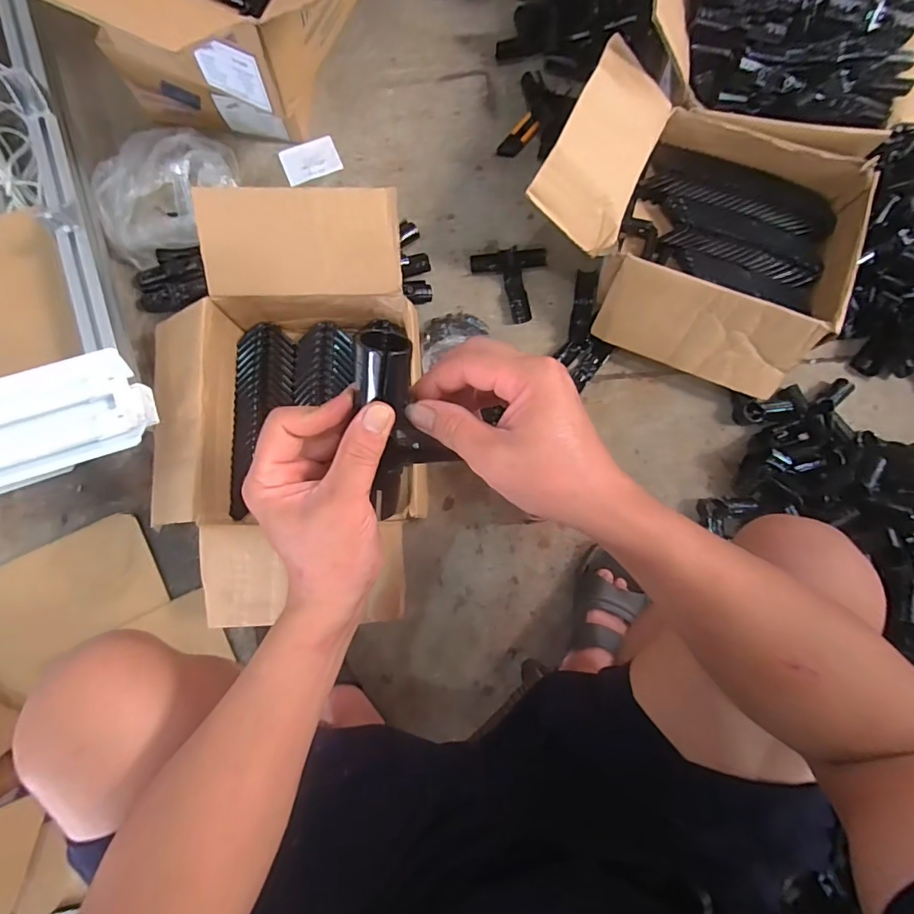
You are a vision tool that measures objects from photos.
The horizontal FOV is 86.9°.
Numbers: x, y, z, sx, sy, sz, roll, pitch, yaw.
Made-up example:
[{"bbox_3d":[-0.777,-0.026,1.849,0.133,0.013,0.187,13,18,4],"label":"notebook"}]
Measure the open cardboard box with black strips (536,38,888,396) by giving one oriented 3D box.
[{"bbox_3d":[0.350,-0.340,0.700,0.442,0.147,0.359,22,83,2],"label":"open cardboard box with black strips"}]

